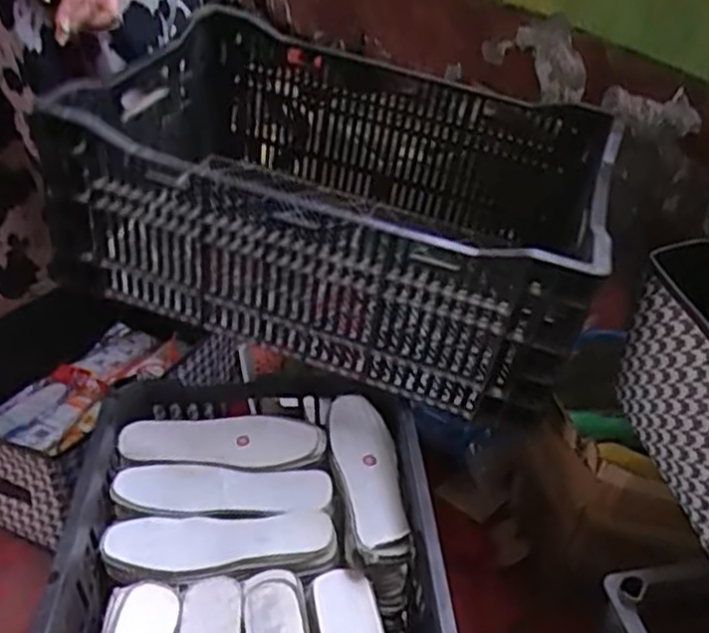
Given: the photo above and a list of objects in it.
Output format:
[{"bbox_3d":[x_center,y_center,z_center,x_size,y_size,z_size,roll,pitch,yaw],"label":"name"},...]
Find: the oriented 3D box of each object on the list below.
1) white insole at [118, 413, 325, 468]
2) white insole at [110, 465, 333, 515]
[{"bbox_3d":[-0.149,0.135,0.842,0.222,0.016,0.069,1,39,5],"label":"white insole"},{"bbox_3d":[-0.142,0.184,0.799,0.229,0.011,0.060,-1,38,3],"label":"white insole"}]

